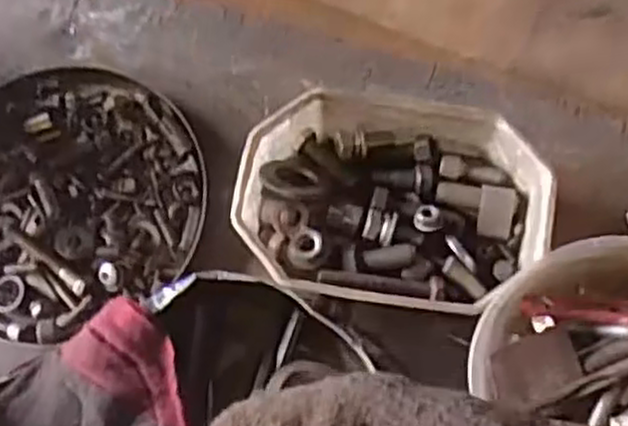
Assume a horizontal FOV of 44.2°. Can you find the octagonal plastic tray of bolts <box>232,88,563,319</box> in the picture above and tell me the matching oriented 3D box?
[{"bbox_3d":[0.047,-0.006,0.478,0.183,0.047,0.127,6,74,2],"label":"octagonal plastic tray of bolts"}]

